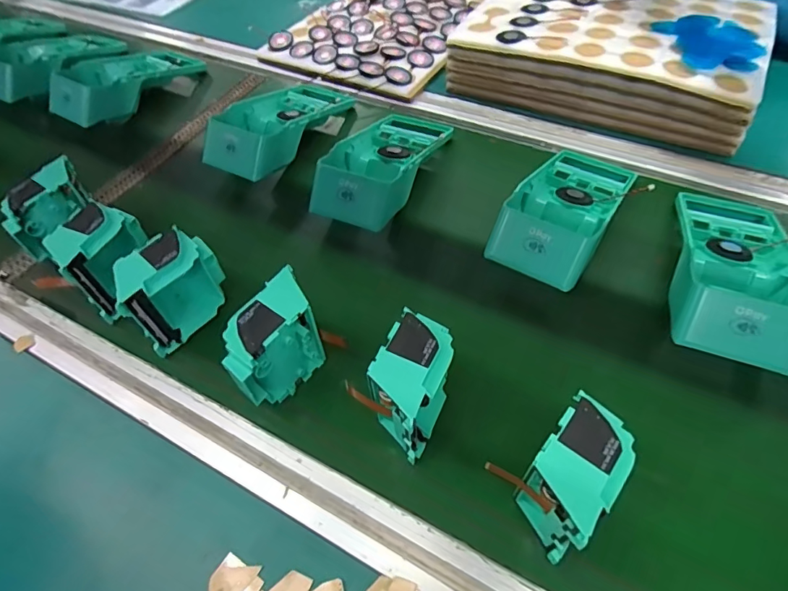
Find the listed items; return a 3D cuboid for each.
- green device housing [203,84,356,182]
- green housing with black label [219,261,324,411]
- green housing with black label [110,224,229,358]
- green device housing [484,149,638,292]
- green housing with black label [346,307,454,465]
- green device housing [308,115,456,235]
[{"bbox_3d":[-0.131,-0.202,0.536,0.091,0.053,0.192,26,61,21],"label":"green device housing"},{"bbox_3d":[-0.085,0.035,0.338,0.036,0.072,0.077,32,64,24],"label":"green housing with black label"},{"bbox_3d":[-0.180,-0.006,0.377,0.043,0.078,0.078,25,61,21],"label":"green housing with black label"},{"bbox_3d":[0.163,-0.088,0.431,0.088,0.050,0.193,27,62,22],"label":"green device housing"},{"bbox_3d":[0.012,0.060,0.316,0.046,0.073,0.079,28,62,22],"label":"green housing with black label"},{"bbox_3d":[-0.009,-0.145,0.480,0.090,0.046,0.192,22,60,19],"label":"green device housing"}]

